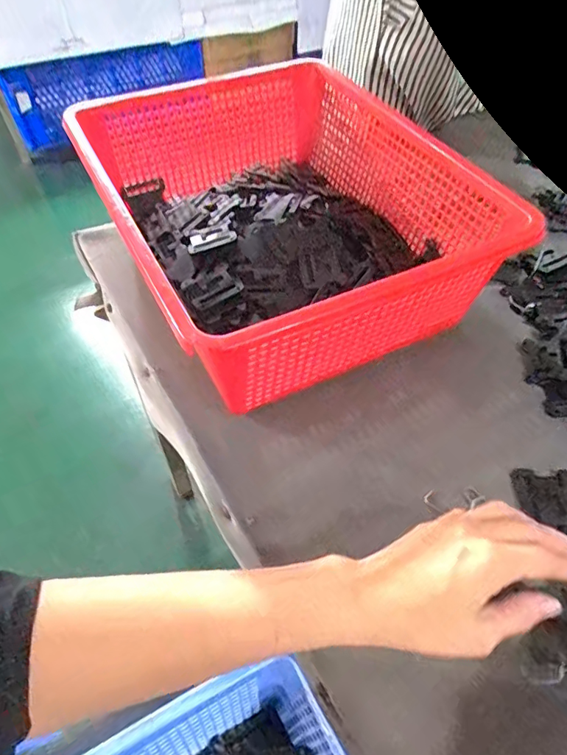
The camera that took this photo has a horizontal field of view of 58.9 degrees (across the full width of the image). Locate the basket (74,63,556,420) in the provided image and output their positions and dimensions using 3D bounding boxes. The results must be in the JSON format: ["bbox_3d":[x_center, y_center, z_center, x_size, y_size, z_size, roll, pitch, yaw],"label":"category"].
[{"bbox_3d":[-0.008,-0.171,0.494,0.303,0.119,0.379,-23,55,-17],"label":"basket"}]

